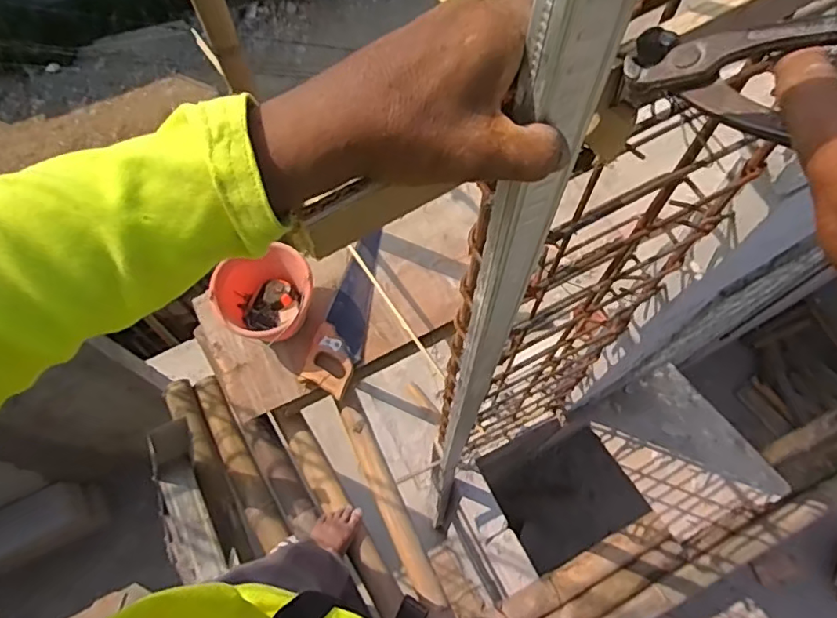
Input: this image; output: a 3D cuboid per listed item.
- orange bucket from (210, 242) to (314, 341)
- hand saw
[{"bbox_3d":[-0.376,-0.022,1.378,0.246,0.174,0.230,0,67,0],"label":"orange bucket"},{"bbox_3d":[-0.177,-0.002,1.443,0.128,0.028,0.462,16,67,7],"label":"hand saw"}]

